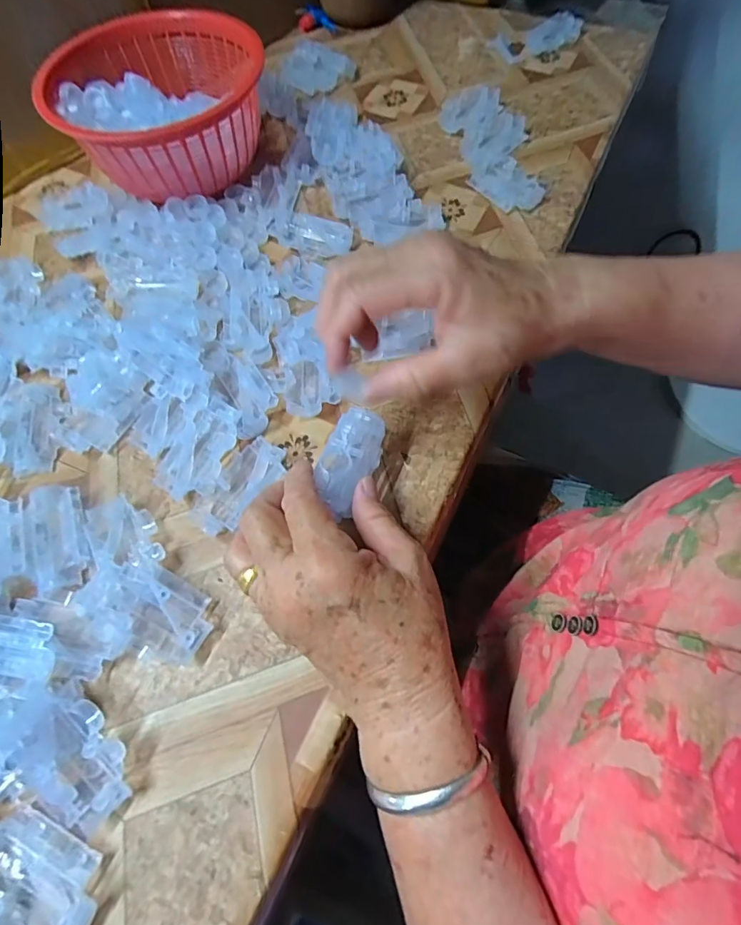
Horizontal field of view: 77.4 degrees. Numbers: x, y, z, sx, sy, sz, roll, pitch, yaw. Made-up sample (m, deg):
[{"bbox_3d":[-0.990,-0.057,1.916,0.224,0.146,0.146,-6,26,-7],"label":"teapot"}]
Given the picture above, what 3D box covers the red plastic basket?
[{"bbox_3d":[-0.183,-0.318,0.419,0.177,0.072,0.186,-11,65,-3],"label":"red plastic basket"}]

